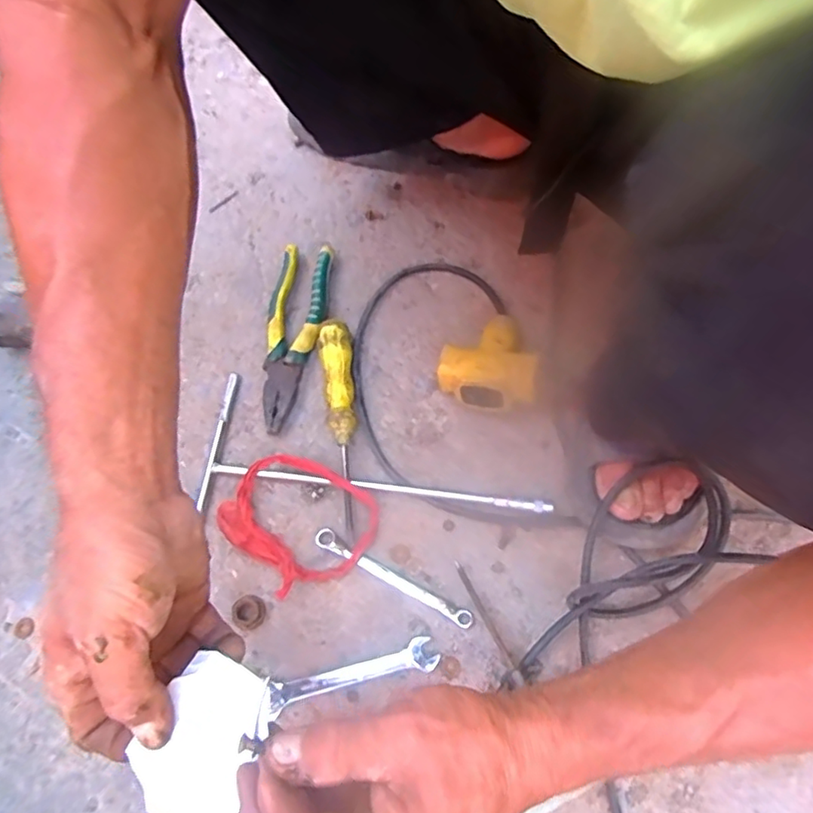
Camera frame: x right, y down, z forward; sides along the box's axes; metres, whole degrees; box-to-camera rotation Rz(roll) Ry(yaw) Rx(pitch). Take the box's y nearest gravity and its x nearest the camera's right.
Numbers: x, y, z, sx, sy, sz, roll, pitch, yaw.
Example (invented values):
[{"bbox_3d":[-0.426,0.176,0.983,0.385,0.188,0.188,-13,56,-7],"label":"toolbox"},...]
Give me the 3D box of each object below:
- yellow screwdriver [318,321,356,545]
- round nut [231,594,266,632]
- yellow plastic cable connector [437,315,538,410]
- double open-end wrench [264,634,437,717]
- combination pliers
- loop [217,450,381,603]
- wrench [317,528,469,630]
[{"bbox_3d":[-0.053,0.016,0.502,0.028,0.026,0.193,-8,66,-2],"label":"yellow screwdriver"},{"bbox_3d":[-0.123,0.161,0.453,0.025,0.006,0.026,-1,66,2],"label":"round nut"},{"bbox_3d":[0.072,-0.039,0.511,0.081,0.052,0.089,11,67,7],"label":"yellow plastic cable connector"},{"bbox_3d":[-0.039,0.200,0.433,0.124,0.009,0.023,-15,66,-5],"label":"double open-end wrench"},{"bbox_3d":[-0.105,-0.068,0.547,0.051,0.024,0.194,3,66,3],"label":"combination pliers"},{"bbox_3d":[-0.089,0.094,0.476,0.117,0.017,0.099,32,71,15],"label":"loop"},{"bbox_3d":[-0.011,0.135,0.460,0.138,0.015,0.014,27,70,13],"label":"wrench"}]

